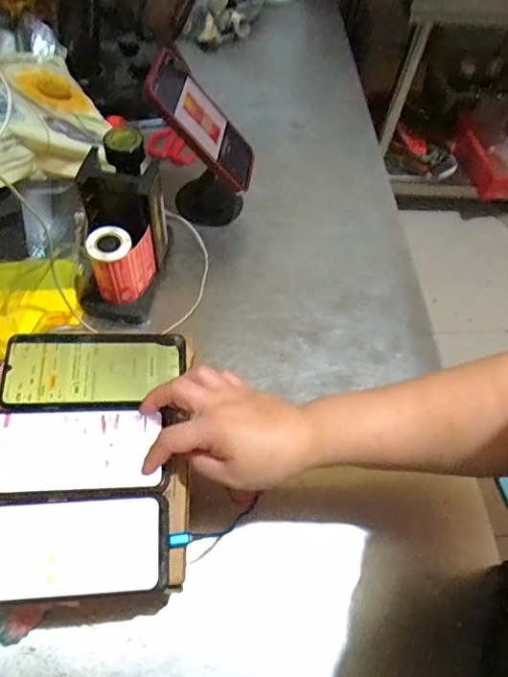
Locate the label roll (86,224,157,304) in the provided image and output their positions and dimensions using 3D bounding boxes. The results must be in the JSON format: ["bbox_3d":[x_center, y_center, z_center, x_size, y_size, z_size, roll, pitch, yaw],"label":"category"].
[{"bbox_3d":[-0.147,-0.085,0.616,0.070,0.086,0.051,-7,59,-10],"label":"label roll"}]

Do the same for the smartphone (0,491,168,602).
[{"bbox_3d":[-0.150,0.164,0.425,0.156,0.009,0.077,-2,58,-6],"label":"smartphone"}]

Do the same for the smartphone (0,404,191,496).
[{"bbox_3d":[-0.151,0.096,0.460,0.155,0.009,0.071,0,58,-7],"label":"smartphone"}]

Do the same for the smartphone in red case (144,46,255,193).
[{"bbox_3d":[-0.059,-0.253,0.648,0.019,0.173,0.085,-16,49,35],"label":"smartphone in red case"}]

